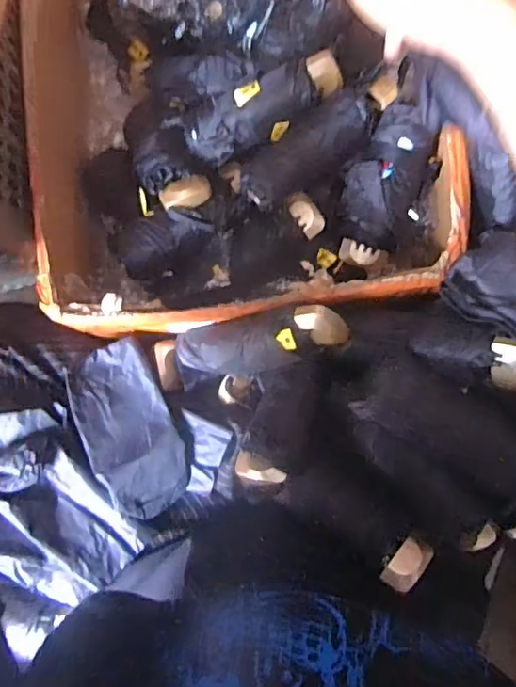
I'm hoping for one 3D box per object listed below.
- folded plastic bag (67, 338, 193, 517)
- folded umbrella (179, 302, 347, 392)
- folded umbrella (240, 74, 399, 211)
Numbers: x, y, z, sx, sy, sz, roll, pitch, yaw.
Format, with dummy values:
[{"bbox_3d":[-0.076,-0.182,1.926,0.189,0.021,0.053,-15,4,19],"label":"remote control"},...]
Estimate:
[{"bbox_3d":[-0.124,0.084,0.520,0.078,0.030,0.163,-24,88,2],"label":"folded plastic bag"},{"bbox_3d":[0.001,-0.002,0.482,0.155,0.037,0.051,-14,88,36],"label":"folded umbrella"},{"bbox_3d":[0.062,-0.209,0.556,0.182,0.046,0.072,-26,88,2],"label":"folded umbrella"}]

